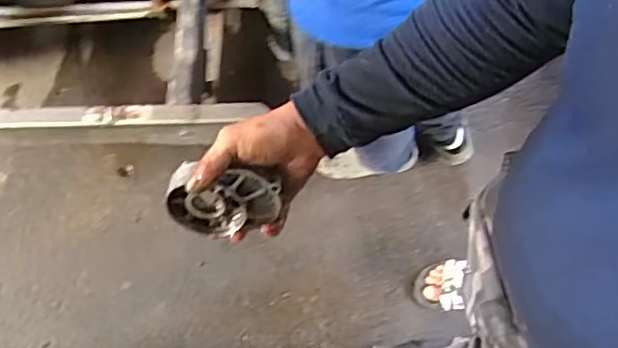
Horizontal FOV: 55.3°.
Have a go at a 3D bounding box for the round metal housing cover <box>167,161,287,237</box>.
[{"bbox_3d":[-0.083,0.018,0.590,0.110,0.088,0.045,4,45,0],"label":"round metal housing cover"}]

